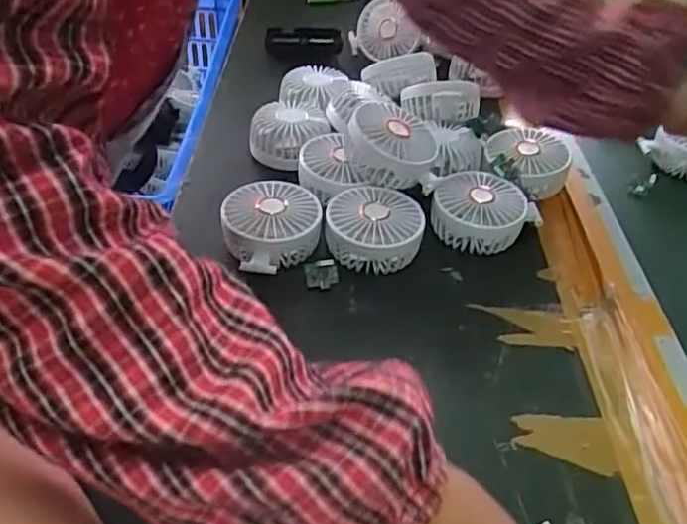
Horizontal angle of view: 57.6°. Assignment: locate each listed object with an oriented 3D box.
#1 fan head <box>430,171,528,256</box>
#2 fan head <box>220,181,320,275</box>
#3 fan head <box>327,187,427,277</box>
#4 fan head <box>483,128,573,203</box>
[{"bbox_3d":[0.128,-0.043,0.593,0.083,0.049,0.080,2,40,-2],"label":"fan head"},{"bbox_3d":[-0.067,-0.034,0.560,0.085,0.041,0.084,2,40,-2],"label":"fan head"},{"bbox_3d":[0.027,-0.027,0.565,0.086,0.047,0.085,-1,40,-4],"label":"fan head"},{"bbox_3d":[0.191,-0.105,0.655,0.080,0.043,0.087,-10,42,-15],"label":"fan head"}]

